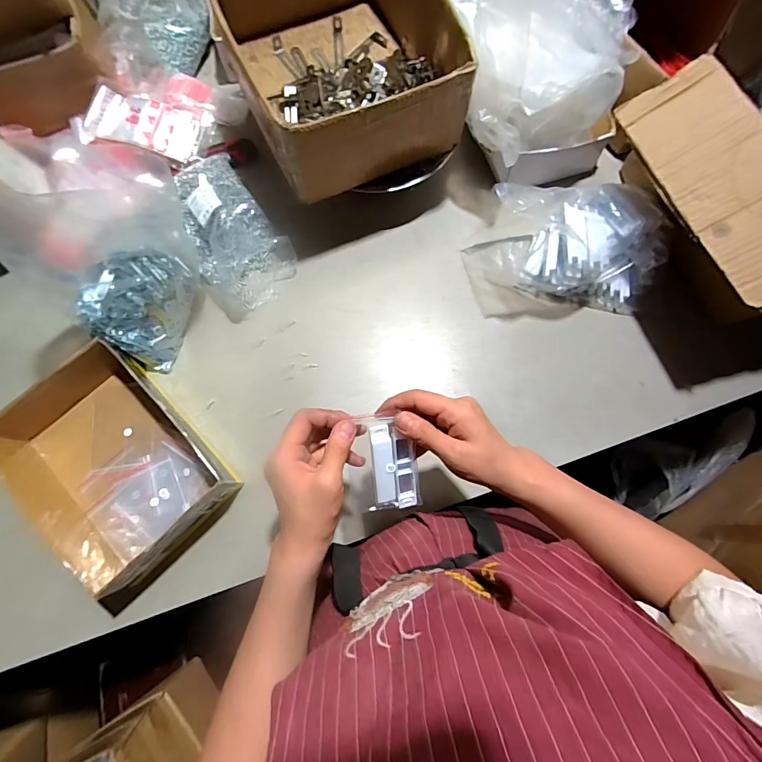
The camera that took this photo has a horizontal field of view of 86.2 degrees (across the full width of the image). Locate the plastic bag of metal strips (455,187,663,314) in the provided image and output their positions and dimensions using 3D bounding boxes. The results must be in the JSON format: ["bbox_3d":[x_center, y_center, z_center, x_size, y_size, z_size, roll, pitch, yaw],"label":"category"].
[{"bbox_3d":[0.264,-0.186,0.572,0.266,0.104,0.157,-1,76,-1],"label":"plastic bag of metal strips"}]

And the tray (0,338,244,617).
[{"bbox_3d":[-0.337,0.111,0.502,0.214,0.074,0.261,-44,80,-10],"label":"tray"}]

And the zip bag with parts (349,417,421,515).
[{"bbox_3d":[0.002,0.087,0.414,0.068,0.018,0.105,-12,103,-7],"label":"zip bag with parts"}]

